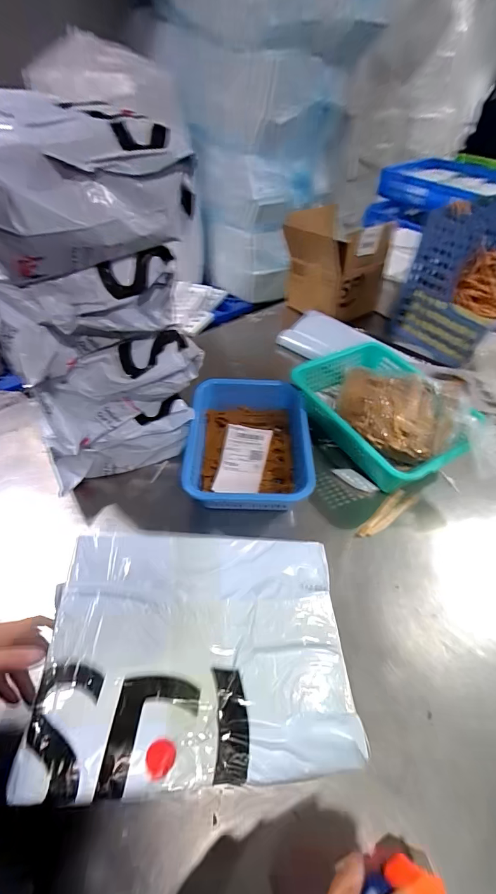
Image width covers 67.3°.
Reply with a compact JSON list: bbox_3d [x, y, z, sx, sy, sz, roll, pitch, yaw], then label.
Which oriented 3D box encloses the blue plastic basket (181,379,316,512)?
[{"bbox_3d":[0.005,-0.011,0.756,0.231,0.073,0.322,1,50,-2],"label":"blue plastic basket"}]

